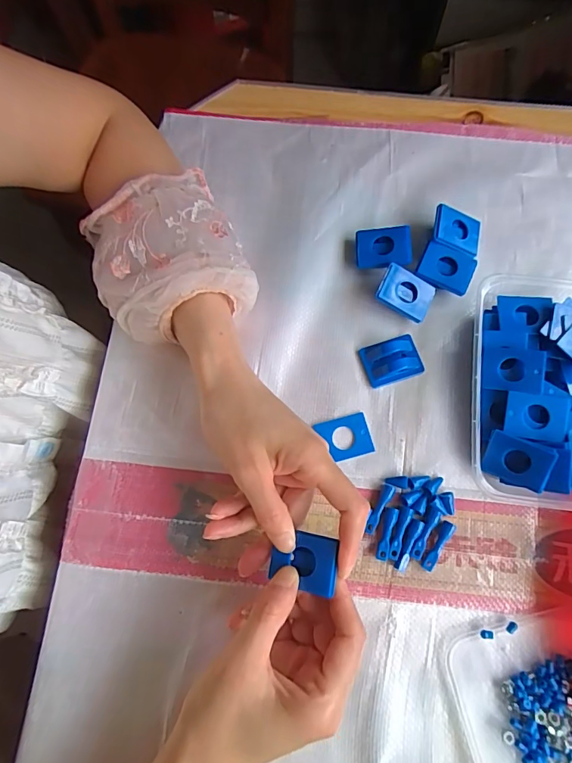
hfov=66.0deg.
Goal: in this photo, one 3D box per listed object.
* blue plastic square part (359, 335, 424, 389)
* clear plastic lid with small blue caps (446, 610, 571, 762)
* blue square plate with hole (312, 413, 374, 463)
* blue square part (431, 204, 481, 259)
[{"bbox_3d":[0.085,-0.017,0.349,0.045,0.015,0.033,-16,76,-4],"label":"blue plastic square part"},{"bbox_3d":[0.167,0.243,0.277,0.091,0.009,0.162,-12,75,-3],"label":"clear plastic lid with small blue caps"},{"bbox_3d":[0.045,0.043,0.338,0.039,0.004,0.032,-14,76,-3],"label":"blue square plate with hole"},{"bbox_3d":[0.143,-0.123,0.365,0.043,0.007,0.034,16,82,-16],"label":"blue square part"}]

